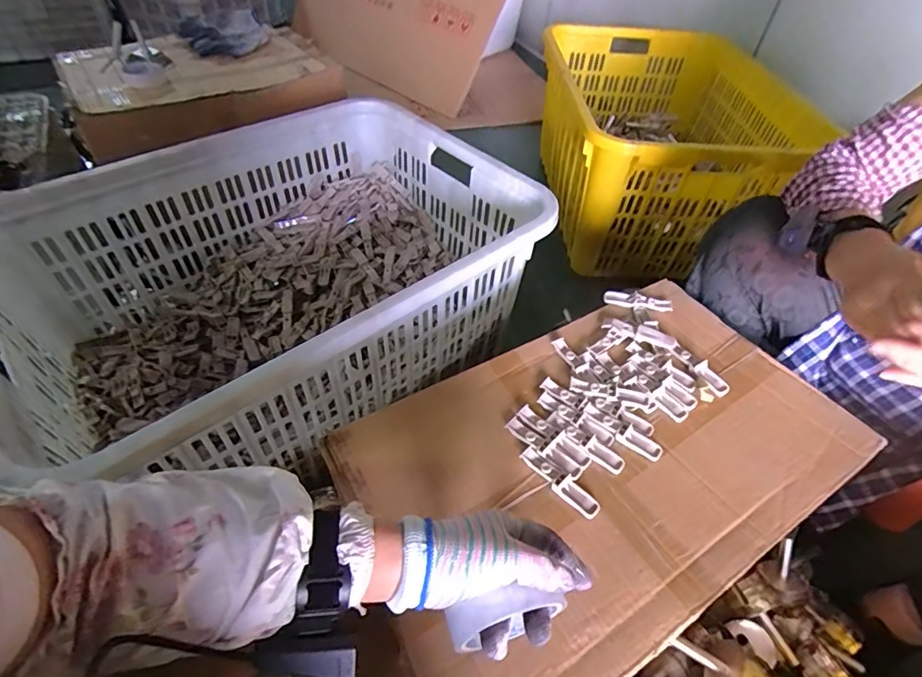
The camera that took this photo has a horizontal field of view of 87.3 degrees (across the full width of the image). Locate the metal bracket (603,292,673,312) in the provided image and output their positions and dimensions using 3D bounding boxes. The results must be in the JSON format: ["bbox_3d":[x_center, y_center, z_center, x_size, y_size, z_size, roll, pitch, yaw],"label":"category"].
[{"bbox_3d":[0.264,-0.056,0.723,0.099,0.007,0.027,7,48,2],"label":"metal bracket"}]

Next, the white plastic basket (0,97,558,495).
[{"bbox_3d":[-0.320,-0.100,0.859,0.788,0.295,0.635,-32,58,-28],"label":"white plastic basket"}]

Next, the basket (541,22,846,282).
[{"bbox_3d":[0.556,-0.540,1.360,0.597,0.370,0.814,1,48,-3],"label":"basket"}]

